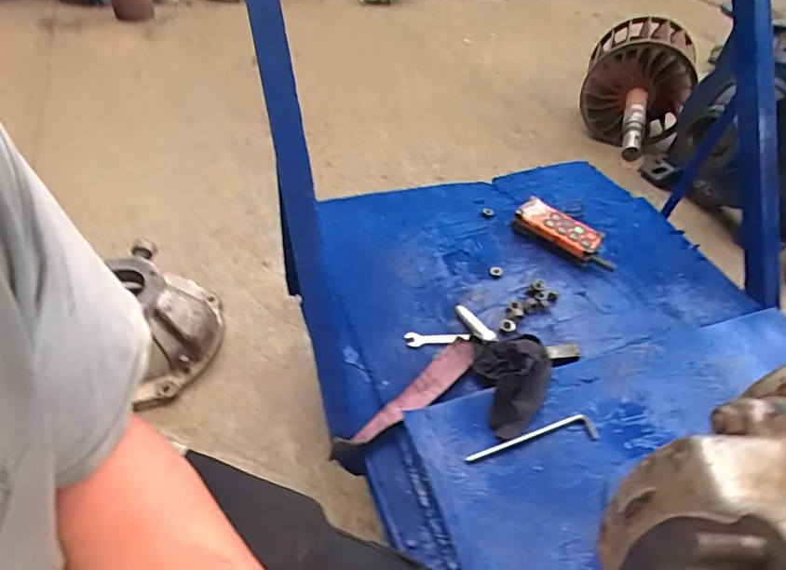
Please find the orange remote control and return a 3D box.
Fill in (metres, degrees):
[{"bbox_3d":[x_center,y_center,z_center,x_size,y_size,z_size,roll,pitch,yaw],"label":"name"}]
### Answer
[{"bbox_3d":[0.328,-0.094,0.996,0.201,0.057,0.069,27,48,18],"label":"orange remote control"}]

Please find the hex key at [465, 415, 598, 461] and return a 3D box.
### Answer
[{"bbox_3d":[0.186,0.207,0.707,0.186,0.008,0.032,-7,47,-12],"label":"hex key"}]

